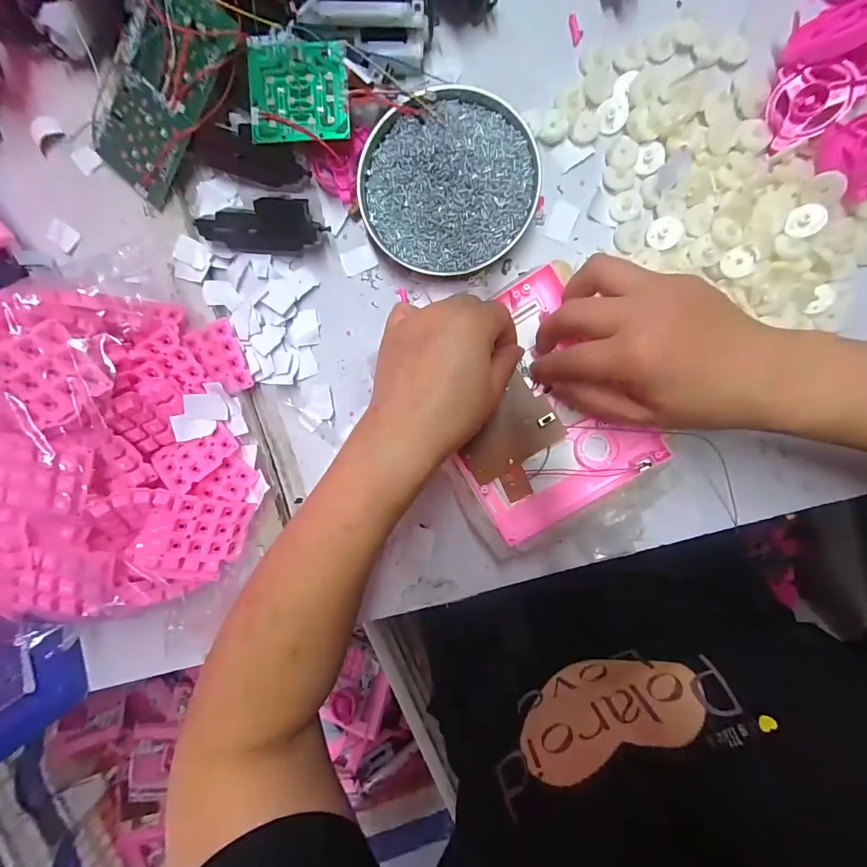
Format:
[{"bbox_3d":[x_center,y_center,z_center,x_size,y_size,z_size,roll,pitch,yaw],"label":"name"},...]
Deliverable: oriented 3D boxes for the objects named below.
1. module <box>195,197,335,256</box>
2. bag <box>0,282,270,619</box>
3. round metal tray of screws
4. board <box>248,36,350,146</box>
[{"bbox_3d":[-0.138,-0.169,0.324,0.100,0.023,0.040,-1,135,5],"label":"module"},{"bbox_3d":[-0.245,0.016,0.301,0.191,0.120,0.227,-12,93,6],"label":"bag"},{"bbox_3d":[0.012,-0.192,0.311,0.132,0.028,0.127,0,95,5],"label":"round metal tray of screws"},{"bbox_3d":[-0.098,-0.252,0.294,0.071,0.012,0.069,-2,94,6],"label":"board"}]

